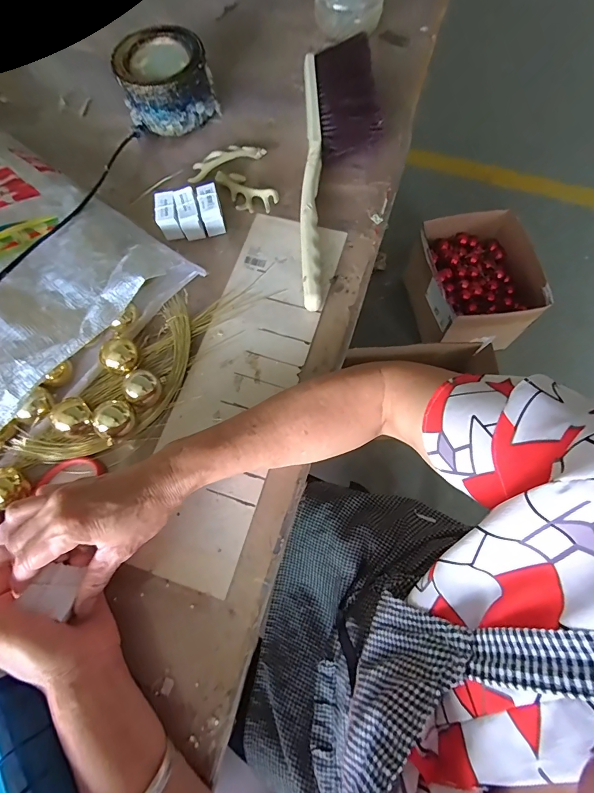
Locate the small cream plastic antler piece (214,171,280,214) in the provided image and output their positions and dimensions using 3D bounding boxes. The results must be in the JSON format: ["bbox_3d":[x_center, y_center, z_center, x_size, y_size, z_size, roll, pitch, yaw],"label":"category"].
[{"bbox_3d":[-0.063,-0.246,0.453,0.039,0.025,0.092,-41,75,-12],"label":"small cream plastic antler piece"}]

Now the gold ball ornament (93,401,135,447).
[{"bbox_3d":[-0.171,0.023,0.361,0.033,0.037,0.036,-34,74,-10],"label":"gold ball ornament"}]

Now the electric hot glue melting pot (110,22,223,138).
[{"bbox_3d":[-0.168,-0.405,0.490,0.112,0.067,0.108,0,71,1],"label":"electric hot glue melting pot"}]

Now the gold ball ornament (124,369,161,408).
[{"bbox_3d":[-0.151,-0.008,0.371,0.032,0.030,0.030,0,71,1],"label":"gold ball ornament"}]

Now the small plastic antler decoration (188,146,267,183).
[{"bbox_3d":[-0.089,-0.298,0.473,0.101,0.024,0.018,-21,72,-6],"label":"small plastic antler decoration"}]

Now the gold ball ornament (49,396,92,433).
[{"bbox_3d":[-0.211,0.018,0.359,0.030,0.032,0.037,-33,74,-10],"label":"gold ball ornament"}]

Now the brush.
[{"bbox_3d":[0.054,-0.283,0.454,0.093,0.043,0.401,2,71,1],"label":"brush"}]

